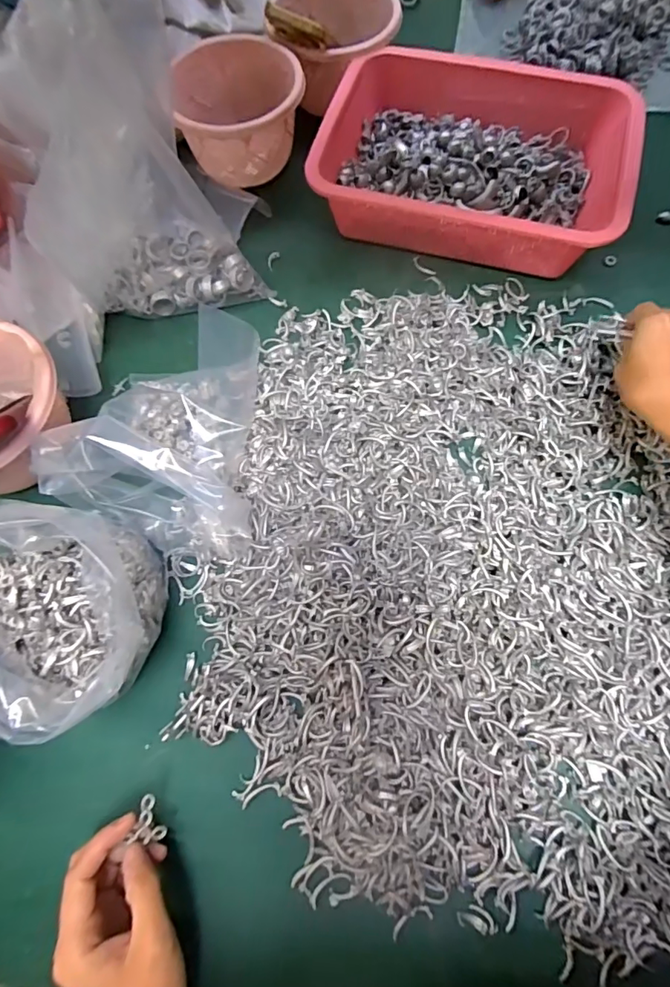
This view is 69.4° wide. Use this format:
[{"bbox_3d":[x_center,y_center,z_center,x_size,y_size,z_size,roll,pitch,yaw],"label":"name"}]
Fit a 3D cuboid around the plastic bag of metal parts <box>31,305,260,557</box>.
[{"bbox_3d":[-0.137,-0.056,0.388,0.141,0.122,0.189,0,70,3],"label":"plastic bag of metal parts"}]

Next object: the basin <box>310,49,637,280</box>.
[{"bbox_3d":[0.146,-0.350,0.513,0.299,0.077,0.213,15,71,8],"label":"basin"}]

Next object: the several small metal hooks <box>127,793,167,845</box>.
[{"bbox_3d":[-0.121,0.213,0.318,0.004,0.026,0.028,-6,70,48],"label":"several small metal hooks"}]

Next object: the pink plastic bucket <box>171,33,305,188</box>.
[{"bbox_3d":[-0.106,-0.418,0.535,0.136,0.081,0.146,-1,70,2],"label":"pink plastic bucket"}]

